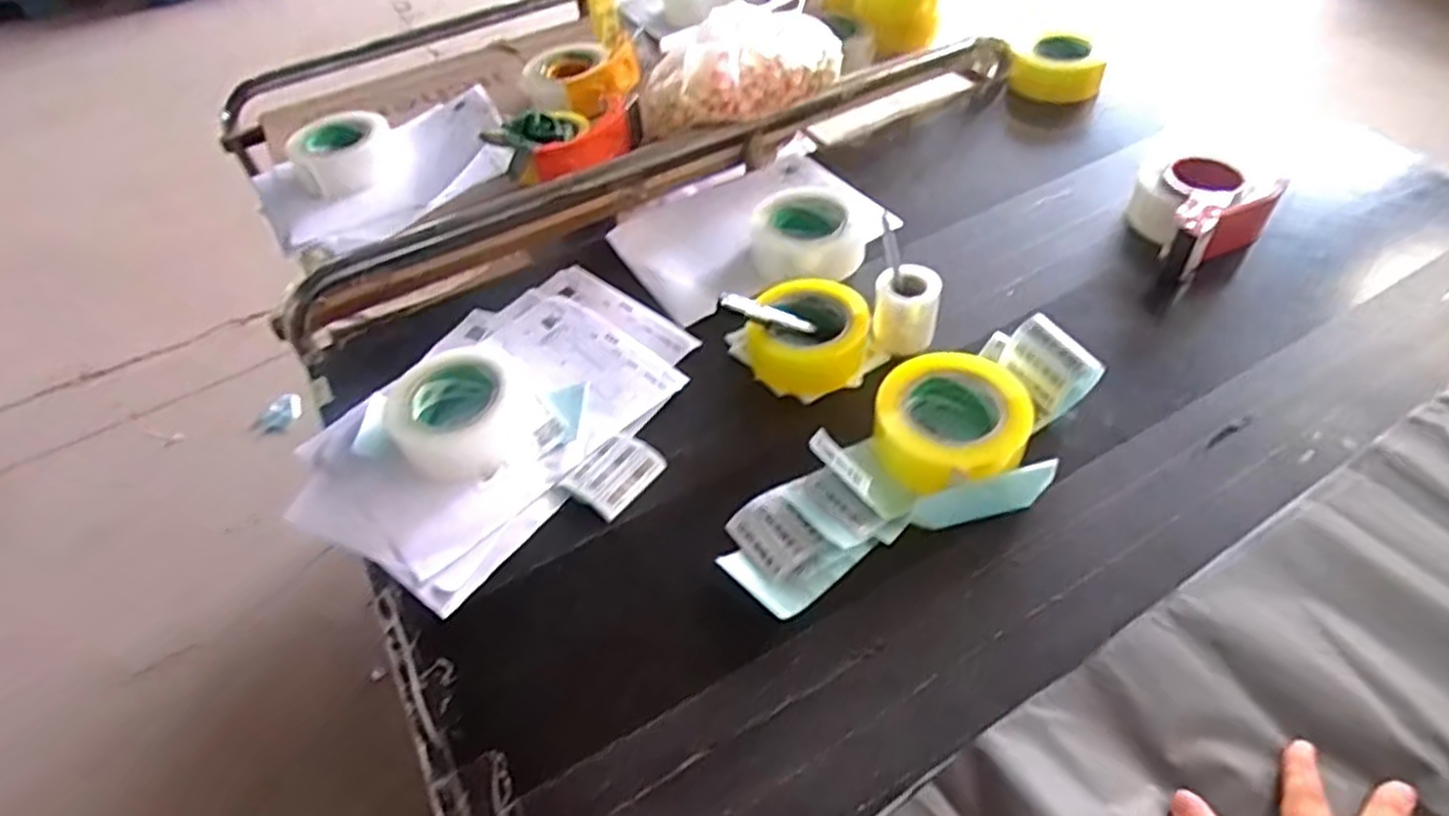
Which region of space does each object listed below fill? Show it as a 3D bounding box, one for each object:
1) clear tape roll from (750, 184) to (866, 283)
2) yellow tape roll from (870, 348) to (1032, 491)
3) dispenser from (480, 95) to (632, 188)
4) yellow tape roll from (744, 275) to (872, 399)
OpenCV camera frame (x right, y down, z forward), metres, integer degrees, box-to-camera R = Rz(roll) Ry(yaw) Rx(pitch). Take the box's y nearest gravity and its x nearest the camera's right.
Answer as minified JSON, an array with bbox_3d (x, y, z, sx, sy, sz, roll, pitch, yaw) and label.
[{"bbox_3d":[0.091,-0.189,0.849,0.125,0.048,0.120,4,50,8],"label":"clear tape roll"},{"bbox_3d":[0.187,0.018,0.651,0.117,0.050,0.113,-3,49,3],"label":"yellow tape roll"},{"bbox_3d":[-0.189,-0.321,0.934,0.170,0.061,0.107,-36,56,-24],"label":"dispenser"},{"bbox_3d":[0.079,-0.070,0.743,0.122,0.055,0.105,5,50,9],"label":"yellow tape roll"}]

